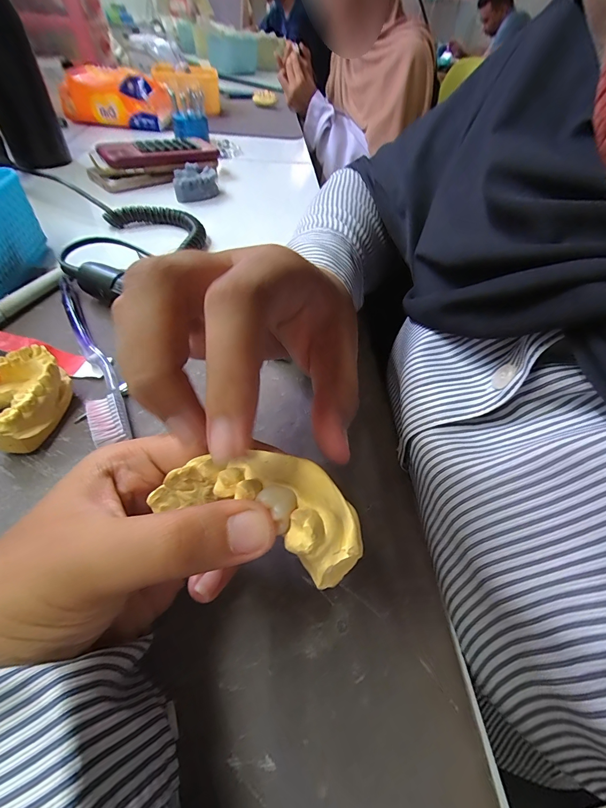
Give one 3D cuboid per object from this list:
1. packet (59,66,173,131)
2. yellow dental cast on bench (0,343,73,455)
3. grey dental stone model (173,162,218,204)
[{"bbox_3d":[-0.328,-0.545,0.620,0.181,0.073,0.098,-17,53,-20],"label":"packet"},{"bbox_3d":[-0.162,-0.004,0.200,0.057,0.029,0.050,28,52,20],"label":"yellow dental cast on bench"},{"bbox_3d":[-0.139,-0.287,0.453,0.053,0.023,0.068,-7,49,-11],"label":"grey dental stone model"}]

